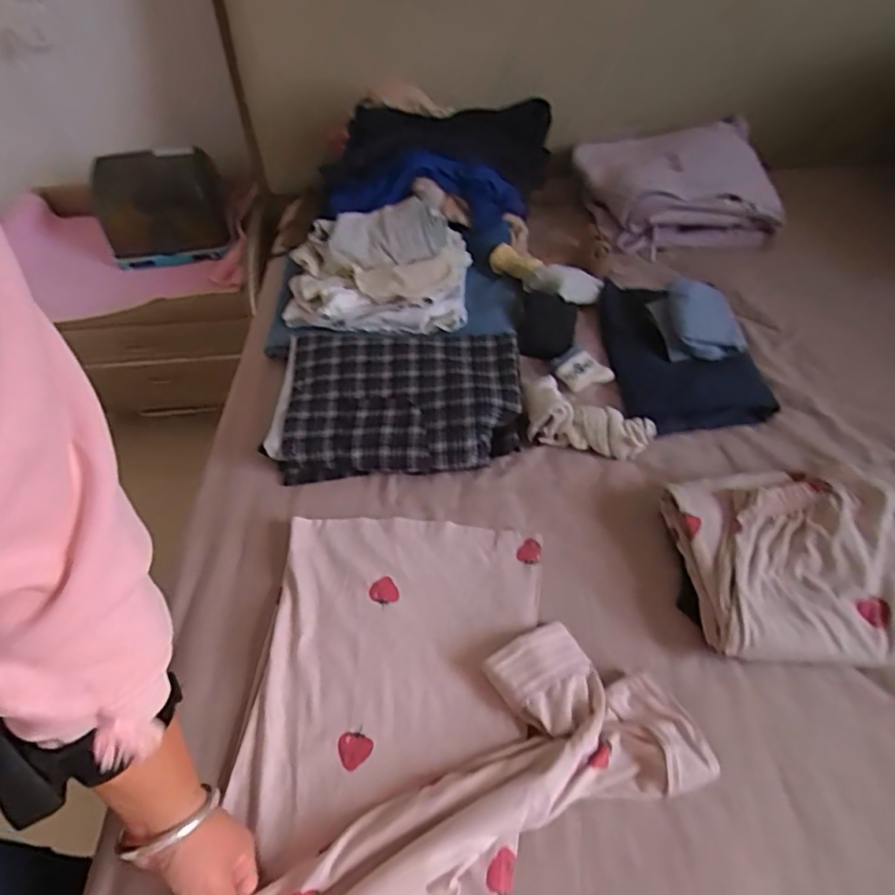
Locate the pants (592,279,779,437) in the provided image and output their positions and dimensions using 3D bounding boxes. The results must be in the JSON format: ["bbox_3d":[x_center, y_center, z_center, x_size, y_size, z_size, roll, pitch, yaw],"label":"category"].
[{"bbox_3d":[0.309,-0.131,0.816,0.185,0.038,0.273,-7,52,-3],"label":"pants"}]

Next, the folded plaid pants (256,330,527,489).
[{"bbox_3d":[-0.062,-0.057,0.754,0.296,0.069,0.206,-2,52,2],"label":"folded plaid pants"}]

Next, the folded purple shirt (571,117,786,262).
[{"bbox_3d":[0.394,-0.461,1.024,0.290,0.108,0.299,-9,52,-4],"label":"folded purple shirt"}]

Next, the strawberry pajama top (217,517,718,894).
[{"bbox_3d":[-0.007,0.320,0.434,0.382,0.045,0.615,2,49,5],"label":"strawberry pajama top"}]

